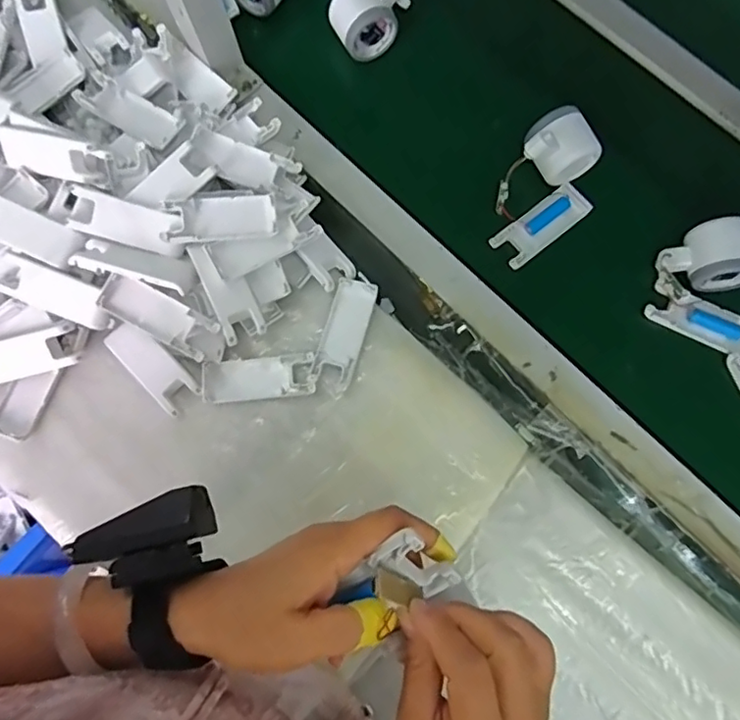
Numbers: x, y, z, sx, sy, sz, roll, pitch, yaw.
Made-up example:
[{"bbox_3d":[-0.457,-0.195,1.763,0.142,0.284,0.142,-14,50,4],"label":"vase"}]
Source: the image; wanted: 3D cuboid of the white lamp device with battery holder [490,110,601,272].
[{"bbox_3d":[0.169,-0.167,0.559,0.086,0.068,0.130,42,80,12],"label":"white lamp device with battery holder"}]

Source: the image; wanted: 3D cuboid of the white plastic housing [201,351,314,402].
[{"bbox_3d":[-0.105,0.016,0.540,0.103,0.012,0.037,-5,74,1],"label":"white plastic housing"}]

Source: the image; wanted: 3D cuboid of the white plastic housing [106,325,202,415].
[{"bbox_3d":[-0.207,0.005,0.547,0.042,0.006,0.097,-44,84,5],"label":"white plastic housing"}]

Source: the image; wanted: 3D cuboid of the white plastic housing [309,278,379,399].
[{"bbox_3d":[-0.025,-0.024,0.548,0.039,0.009,0.110,16,75,6],"label":"white plastic housing"}]

